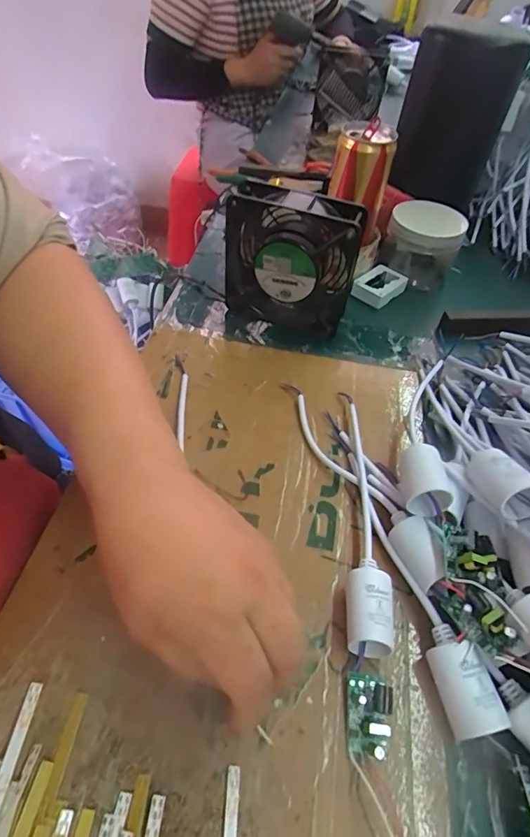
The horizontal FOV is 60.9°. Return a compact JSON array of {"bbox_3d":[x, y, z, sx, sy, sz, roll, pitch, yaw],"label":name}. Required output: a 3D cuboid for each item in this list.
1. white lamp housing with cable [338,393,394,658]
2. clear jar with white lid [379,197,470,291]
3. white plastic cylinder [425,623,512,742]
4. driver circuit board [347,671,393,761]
[{"bbox_3d":[0.066,0.055,0.320,0.025,0.029,0.202,6,49,-1],"label":"white lamp housing with cable"},{"bbox_3d":[0.179,-0.204,0.523,0.086,0.066,0.080,3,50,-3],"label":"clear jar with white lid"},{"bbox_3d":[0.105,0.143,0.247,0.025,0.030,0.051,-8,51,-12],"label":"white plastic cylinder"},{"bbox_3d":[0.056,0.158,0.241,0.022,0.014,0.037,10,50,3],"label":"driver circuit board"}]

